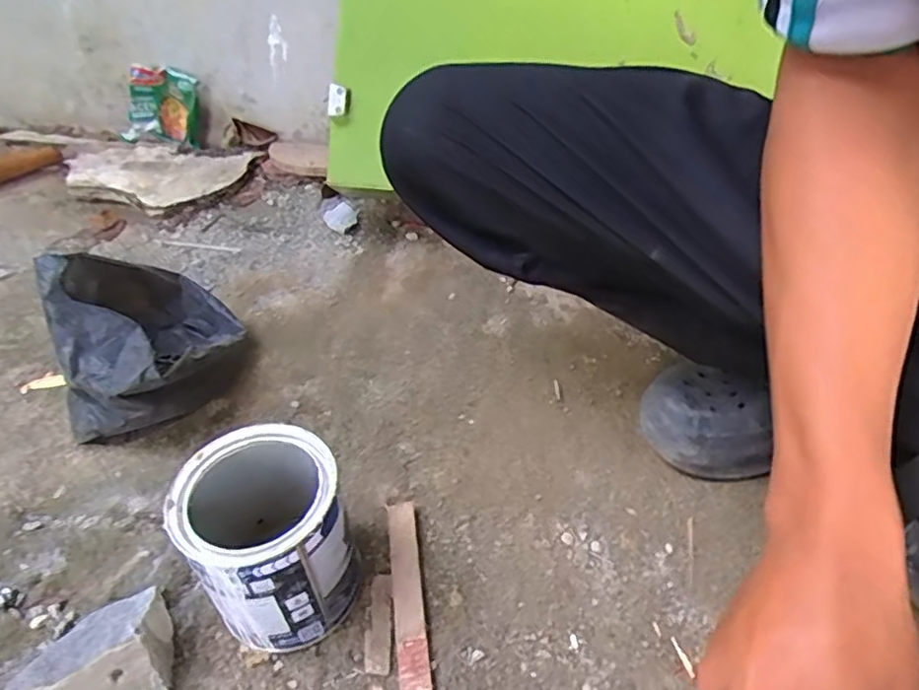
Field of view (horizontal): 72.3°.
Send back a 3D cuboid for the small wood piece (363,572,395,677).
[{"bbox_3d":[-0.059,0.210,0.478,0.021,0.010,0.071,1,43,0],"label":"small wood piece"}]

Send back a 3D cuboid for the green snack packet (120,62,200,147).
[{"bbox_3d":[-0.489,-0.391,1.028,0.122,0.121,0.050,7,22,15],"label":"green snack packet"}]

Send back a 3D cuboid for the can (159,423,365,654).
[{"bbox_3d":[-0.136,0.144,0.459,0.103,0.130,0.109,1,43,0],"label":"can"}]

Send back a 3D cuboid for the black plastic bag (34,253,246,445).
[{"bbox_3d":[-0.307,-0.012,0.624,0.160,0.137,0.190,-14,45,-16],"label":"black plastic bag"}]

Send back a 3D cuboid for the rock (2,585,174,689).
[{"bbox_3d":[-0.264,0.218,0.444,0.113,0.048,0.075,-12,44,-13],"label":"rock"}]

